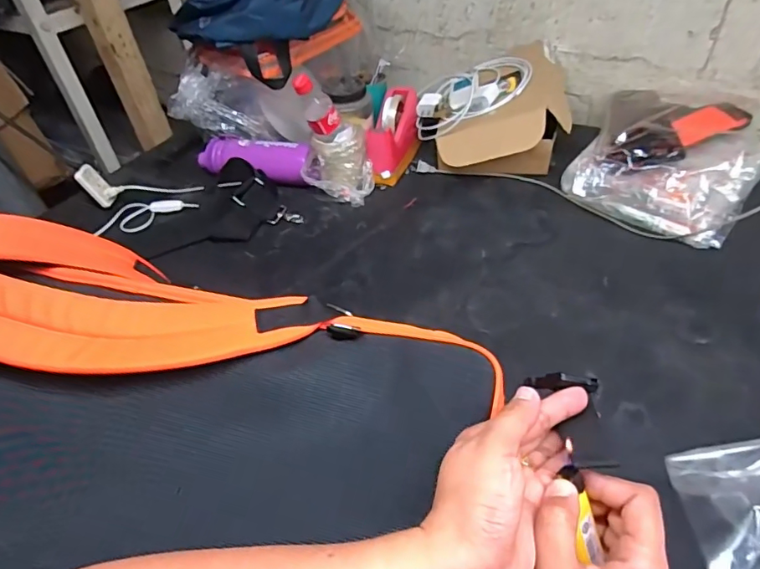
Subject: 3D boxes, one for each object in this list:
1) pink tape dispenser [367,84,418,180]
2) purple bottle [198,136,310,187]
[{"bbox_3d":[0.021,-0.304,0.981,0.074,0.105,0.202,11,46,18],"label":"pink tape dispenser"},{"bbox_3d":[-0.245,-0.233,0.972,0.231,0.076,0.079,14,47,20],"label":"purple bottle"}]

